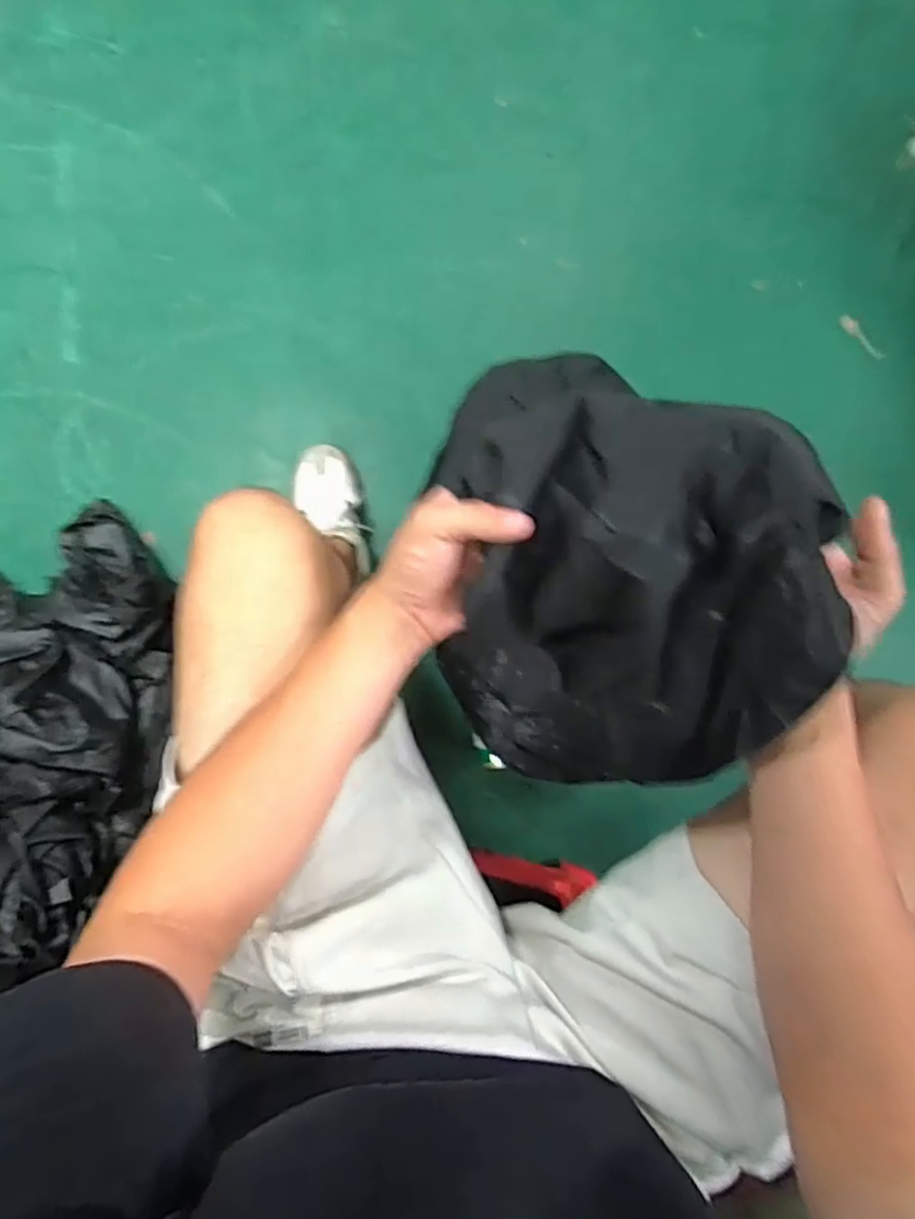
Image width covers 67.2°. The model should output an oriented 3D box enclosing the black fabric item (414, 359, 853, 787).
[{"bbox_3d":[0.105,-0.014,0.498,0.215,0.219,0.271,-2,82,-1],"label":"black fabric item"}]

